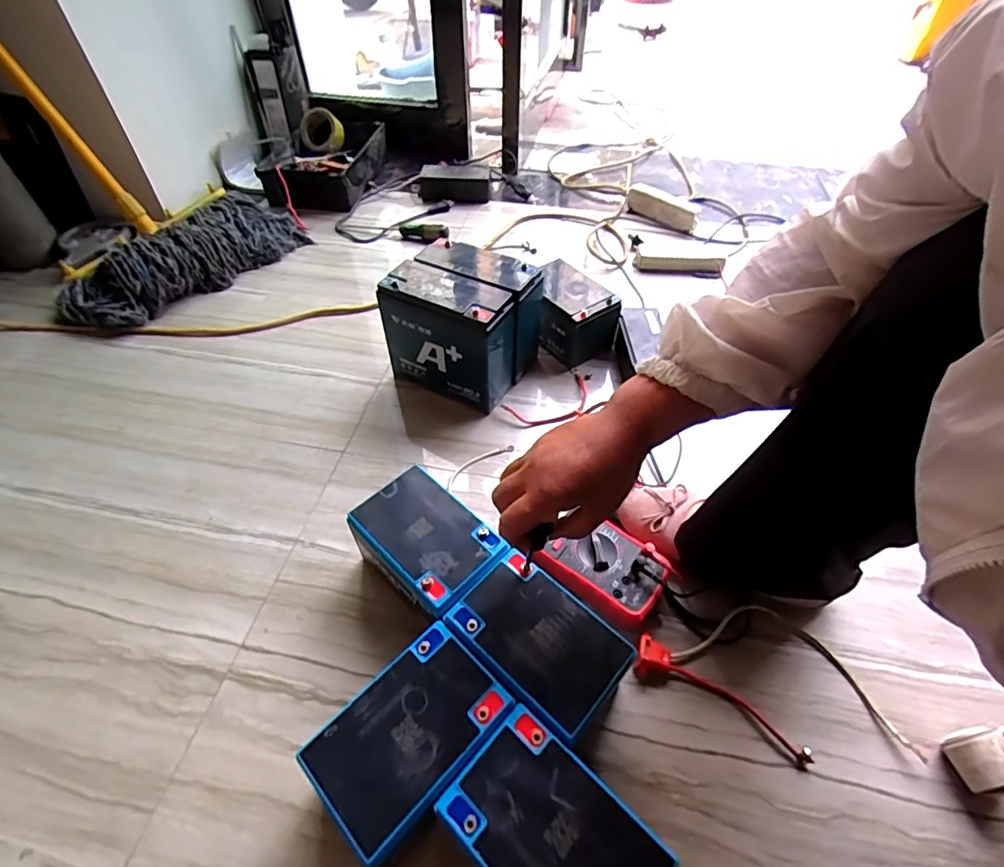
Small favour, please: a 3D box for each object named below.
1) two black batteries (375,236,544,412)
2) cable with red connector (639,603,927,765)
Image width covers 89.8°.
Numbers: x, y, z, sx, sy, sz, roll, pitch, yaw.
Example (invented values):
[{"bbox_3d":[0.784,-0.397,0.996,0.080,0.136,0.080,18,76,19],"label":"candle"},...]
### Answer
[{"bbox_3d":[-0.055,-0.166,0.761,0.186,0.181,0.167,24,52,20],"label":"two black batteries"},{"bbox_3d":[0.280,0.241,0.511,0.257,0.029,0.125,24,52,20],"label":"cable with red connector"}]

